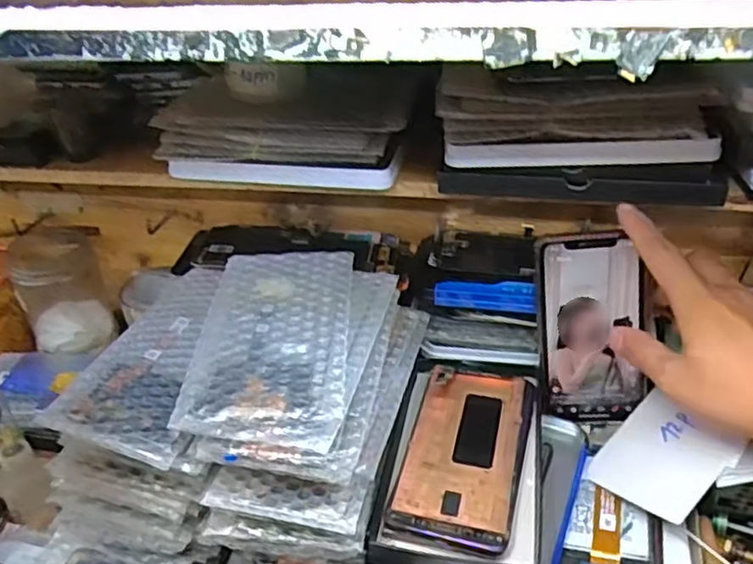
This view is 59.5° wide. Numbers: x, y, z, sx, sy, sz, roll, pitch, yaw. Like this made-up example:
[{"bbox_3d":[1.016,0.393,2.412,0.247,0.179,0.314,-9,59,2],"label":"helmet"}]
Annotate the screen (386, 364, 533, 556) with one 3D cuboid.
[{"bbox_3d":[0.060,0.112,0.443,0.075,0.012,0.149,7,34,15],"label":"screen"}]

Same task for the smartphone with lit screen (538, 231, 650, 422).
[{"bbox_3d":[0.159,0.036,0.483,0.074,0.145,0.004,-2,16,11],"label":"smartphone with lit screen"}]

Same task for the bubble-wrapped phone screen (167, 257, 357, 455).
[{"bbox_3d":[-0.064,0.034,0.425,0.094,0.019,0.177,-1,33,2],"label":"bubble-wrapped phone screen"}]

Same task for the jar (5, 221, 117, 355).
[{"bbox_3d":[-0.306,0.012,0.643,0.082,0.109,0.069,-19,36,-24],"label":"jar"}]

